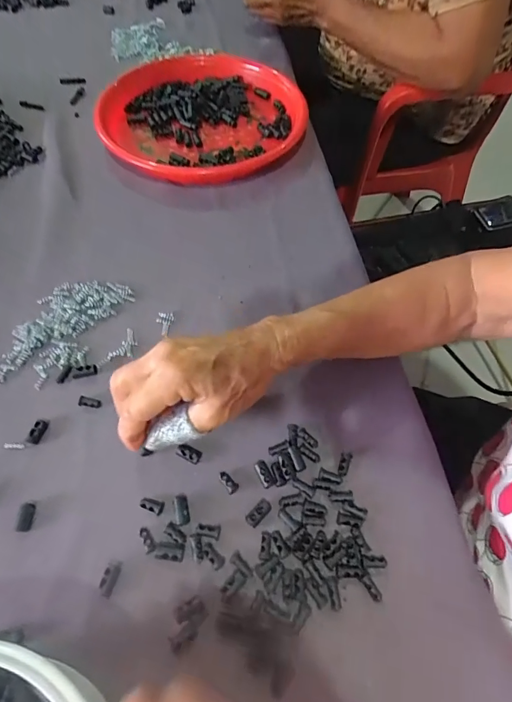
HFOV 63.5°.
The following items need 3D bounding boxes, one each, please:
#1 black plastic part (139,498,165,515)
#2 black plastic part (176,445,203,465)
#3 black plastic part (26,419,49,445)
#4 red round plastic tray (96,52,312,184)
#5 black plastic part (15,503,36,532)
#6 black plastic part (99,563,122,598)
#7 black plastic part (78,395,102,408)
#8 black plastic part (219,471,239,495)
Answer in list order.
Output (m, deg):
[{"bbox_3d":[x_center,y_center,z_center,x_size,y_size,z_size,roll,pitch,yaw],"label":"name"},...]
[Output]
[{"bbox_3d":[-0.074,0.109,0.293,0.018,0.005,0.009,17,60,7],"label":"black plastic part"},{"bbox_3d":[-0.050,0.077,0.312,0.017,0.007,0.011,25,61,11],"label":"black plastic part"},{"bbox_3d":[-0.168,0.061,0.317,0.011,0.004,0.019,15,59,6],"label":"black plastic part"},{"bbox_3d":[-0.065,-0.294,0.519,0.244,0.035,0.241,1,59,-2],"label":"red round plastic tray"},{"bbox_3d":[-0.159,0.114,0.285,0.010,0.004,0.018,-1,59,-4],"label":"black plastic part"},{"bbox_3d":[-0.095,0.147,0.268,0.011,0.008,0.019,13,59,5],"label":"black plastic part"},{"bbox_3d":[-0.132,0.040,0.329,0.018,0.004,0.008,7,59,1],"label":"black plastic part"},{"bbox_3d":[-0.021,0.096,0.305,0.009,0.004,0.018,-34,66,-21],"label":"black plastic part"}]

